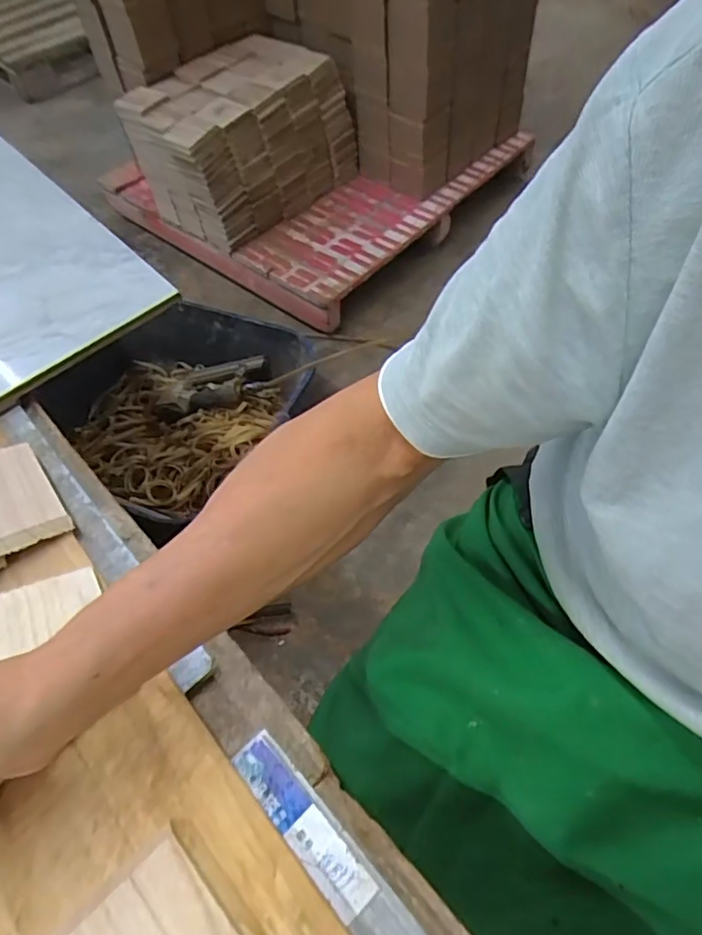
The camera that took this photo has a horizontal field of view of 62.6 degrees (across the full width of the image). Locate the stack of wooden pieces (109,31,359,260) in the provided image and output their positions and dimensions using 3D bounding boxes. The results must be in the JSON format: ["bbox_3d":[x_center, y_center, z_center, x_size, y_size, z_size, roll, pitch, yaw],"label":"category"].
[{"bbox_3d":[-0.274,-0.868,1.536,0.349,0.322,0.514,36,65,25],"label":"stack of wooden pieces"}]

